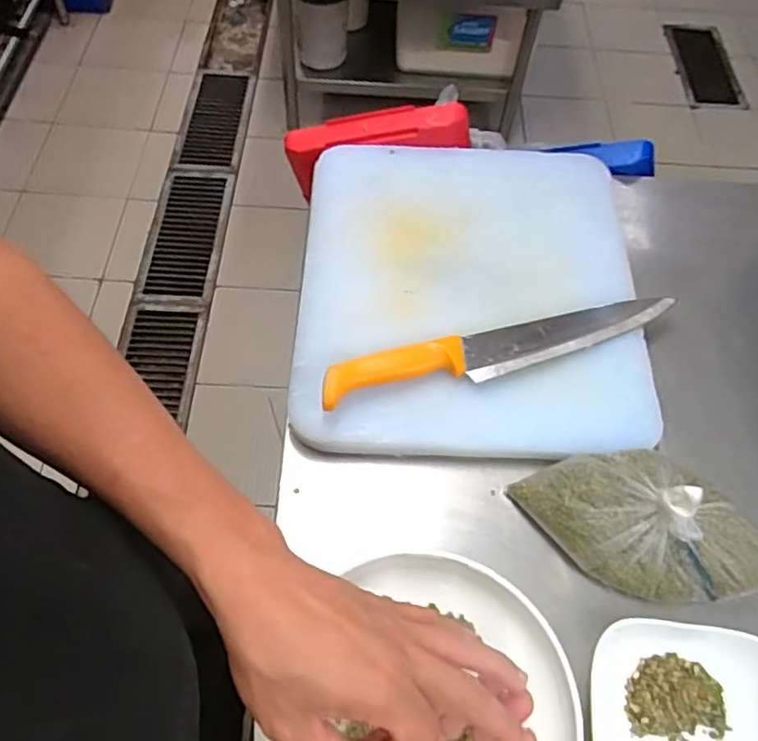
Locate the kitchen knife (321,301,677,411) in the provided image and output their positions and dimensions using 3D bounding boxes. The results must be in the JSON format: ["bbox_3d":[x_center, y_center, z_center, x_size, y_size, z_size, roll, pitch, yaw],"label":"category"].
[{"bbox_3d":[0.120,-0.023,0.611,0.357,0.025,0.045,-16,62,-12],"label":"kitchen knife"}]

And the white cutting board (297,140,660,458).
[{"bbox_3d":[0.094,-0.095,0.677,0.343,0.030,0.391,4,59,-1],"label":"white cutting board"}]

